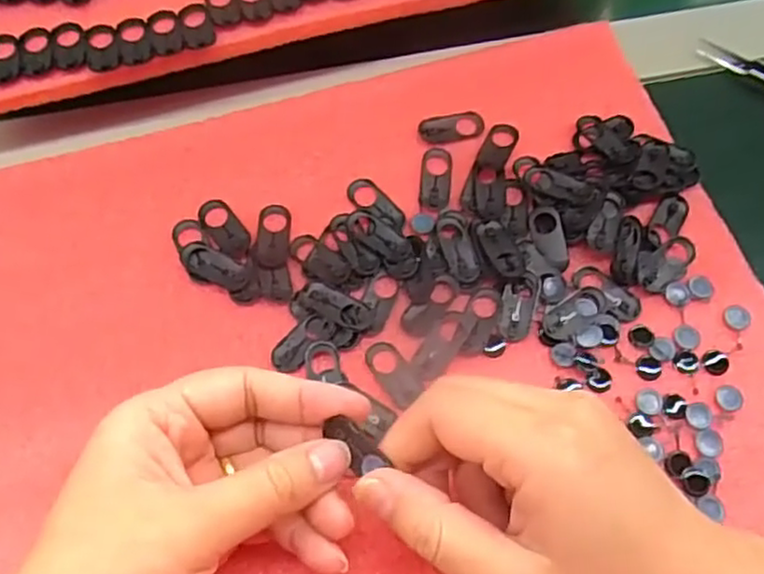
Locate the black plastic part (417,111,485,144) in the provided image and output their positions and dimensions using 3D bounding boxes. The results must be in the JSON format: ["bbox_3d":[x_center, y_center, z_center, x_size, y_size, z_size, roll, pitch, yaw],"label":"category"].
[{"bbox_3d":[0.034,-0.077,0.335,0.031,0.004,0.014,-10,66,-7],"label":"black plastic part"}]

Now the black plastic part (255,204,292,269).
[{"bbox_3d":[-0.048,-0.024,0.310,0.014,0.004,0.031,2,65,-1],"label":"black plastic part"}]

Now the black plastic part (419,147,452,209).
[{"bbox_3d":[0.025,-0.051,0.326,0.014,0.004,0.031,5,65,0],"label":"black plastic part"}]

